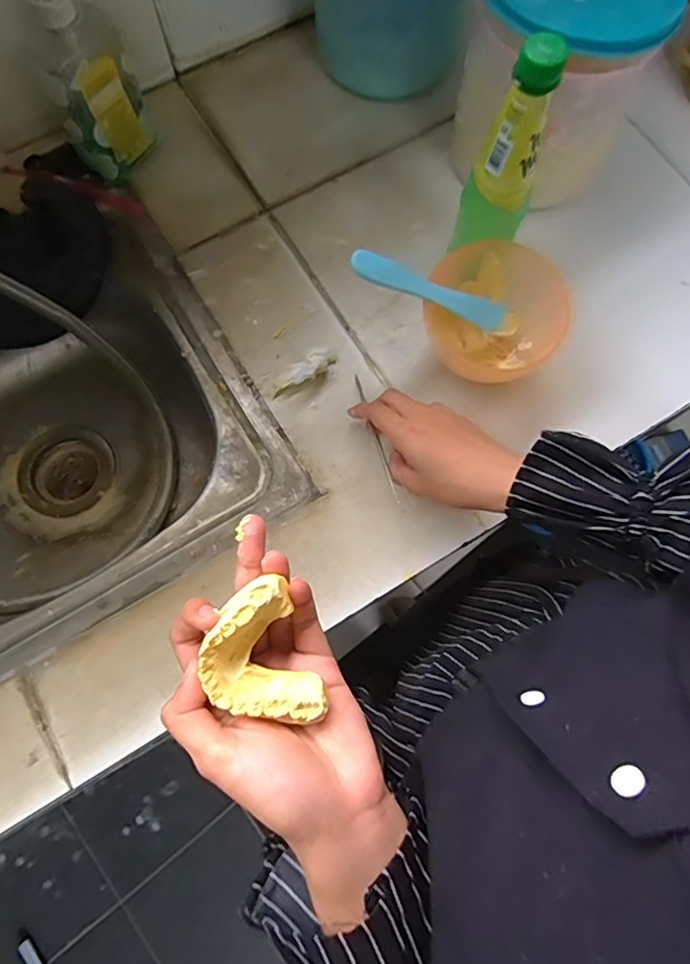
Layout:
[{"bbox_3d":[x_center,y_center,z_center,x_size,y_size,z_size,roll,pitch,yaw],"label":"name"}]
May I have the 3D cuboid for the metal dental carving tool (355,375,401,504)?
[{"bbox_3d":[0.027,-0.041,0.489,0.006,0.013,0.139,-13,59,-4],"label":"metal dental carving tool"}]

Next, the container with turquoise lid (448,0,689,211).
[{"bbox_3d":[0.192,-0.383,0.526,0.155,0.161,0.194,24,76,6],"label":"container with turquoise lid"}]

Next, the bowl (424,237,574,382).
[{"bbox_3d":[0.131,-0.144,0.505,0.116,0.082,0.118,0,75,0],"label":"bowl"}]

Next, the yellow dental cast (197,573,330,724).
[{"bbox_3d":[-0.042,0.086,0.269,0.047,0.023,0.065,-21,76,-6],"label":"yellow dental cast"}]

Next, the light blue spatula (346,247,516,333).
[{"bbox_3d":[0.081,-0.157,0.470,0.174,0.012,0.026,9,72,-31],"label":"light blue spatula"}]

